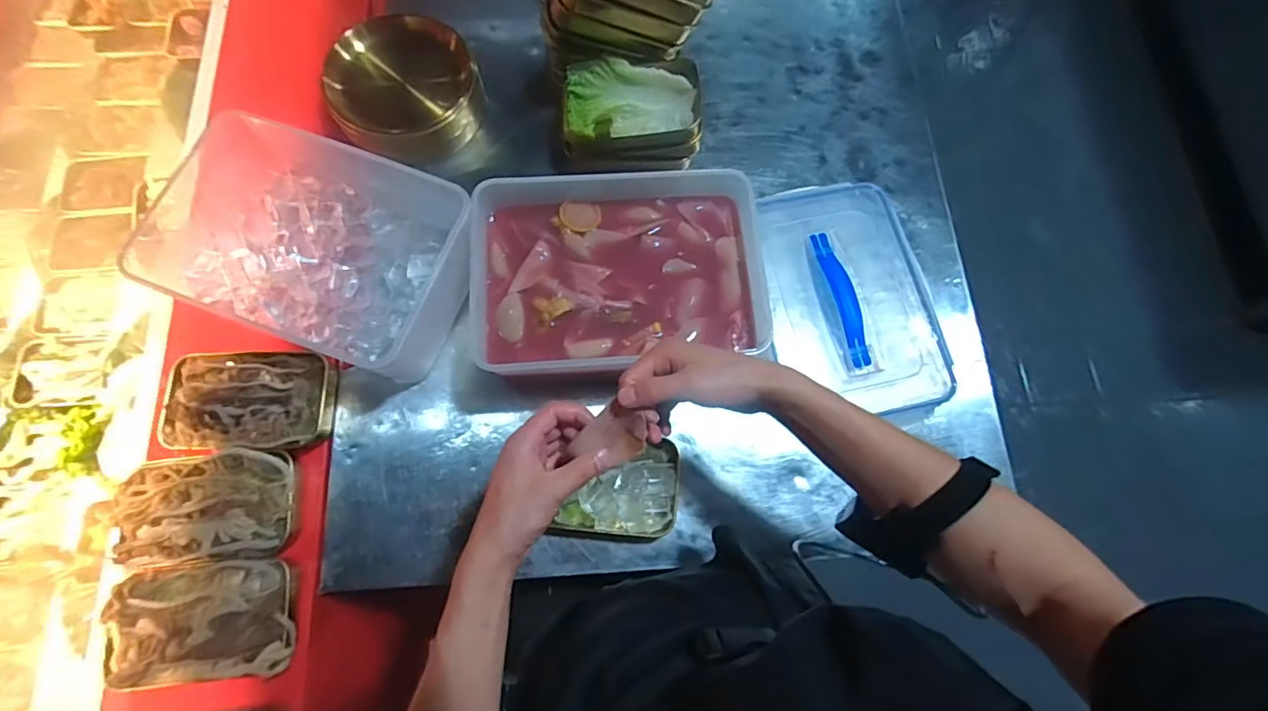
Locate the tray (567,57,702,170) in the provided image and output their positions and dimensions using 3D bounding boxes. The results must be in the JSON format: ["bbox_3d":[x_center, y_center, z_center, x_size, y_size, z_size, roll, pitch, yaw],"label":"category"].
[{"bbox_3d":[-0.004,-0.315,0.711,0.173,0.093,0.120,0,74,-2],"label":"tray"}]

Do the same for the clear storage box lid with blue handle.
[{"bbox_3d":[0.274,-0.079,0.687,0.206,0.034,0.302,-9,75,-4],"label":"clear storage box lid with blue handle"}]

